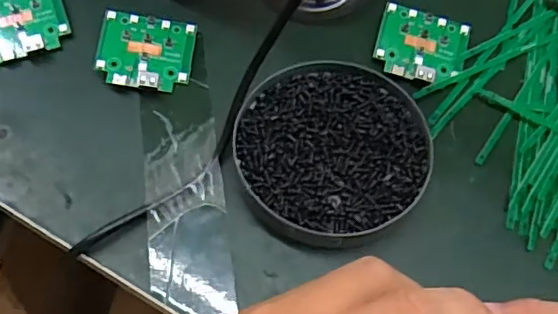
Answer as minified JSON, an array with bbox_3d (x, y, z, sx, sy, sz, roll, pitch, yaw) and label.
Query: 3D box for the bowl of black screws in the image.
[{"bbox_3d":[0.032,-0.006,0.340,0.110,0.019,0.120,2,62,-3],"label":"bowl of black screws"}]

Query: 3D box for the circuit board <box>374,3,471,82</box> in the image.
[{"bbox_3d":[0.095,-0.074,0.381,0.058,0.009,0.054,14,62,4],"label":"circuit board"}]

